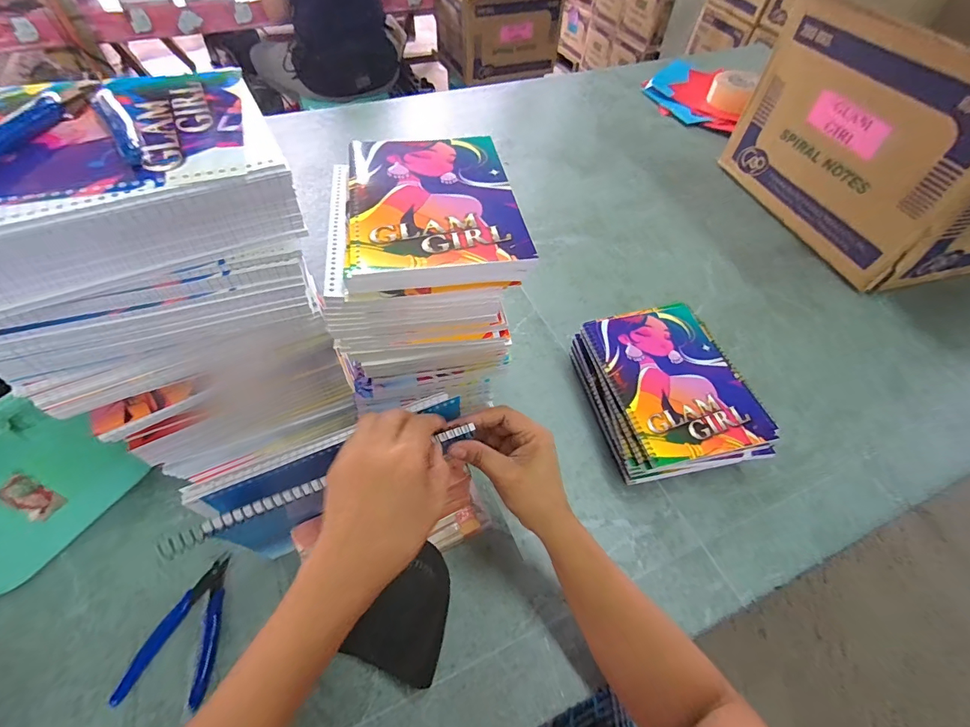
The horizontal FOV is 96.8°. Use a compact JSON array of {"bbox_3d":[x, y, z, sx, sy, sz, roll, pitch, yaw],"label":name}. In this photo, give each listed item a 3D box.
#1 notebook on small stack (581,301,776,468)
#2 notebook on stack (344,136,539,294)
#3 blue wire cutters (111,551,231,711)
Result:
[{"bbox_3d":[0.221,0.012,0.503,0.154,0.011,0.199,-12,54,-9],"label":"notebook on small stack"},{"bbox_3d":[-0.046,-0.146,0.393,0.146,0.027,0.189,-5,53,-5],"label":"notebook on stack"},{"bbox_3d":[-0.272,0.242,0.398,0.070,0.008,0.117,6,54,2],"label":"blue wire cutters"}]

